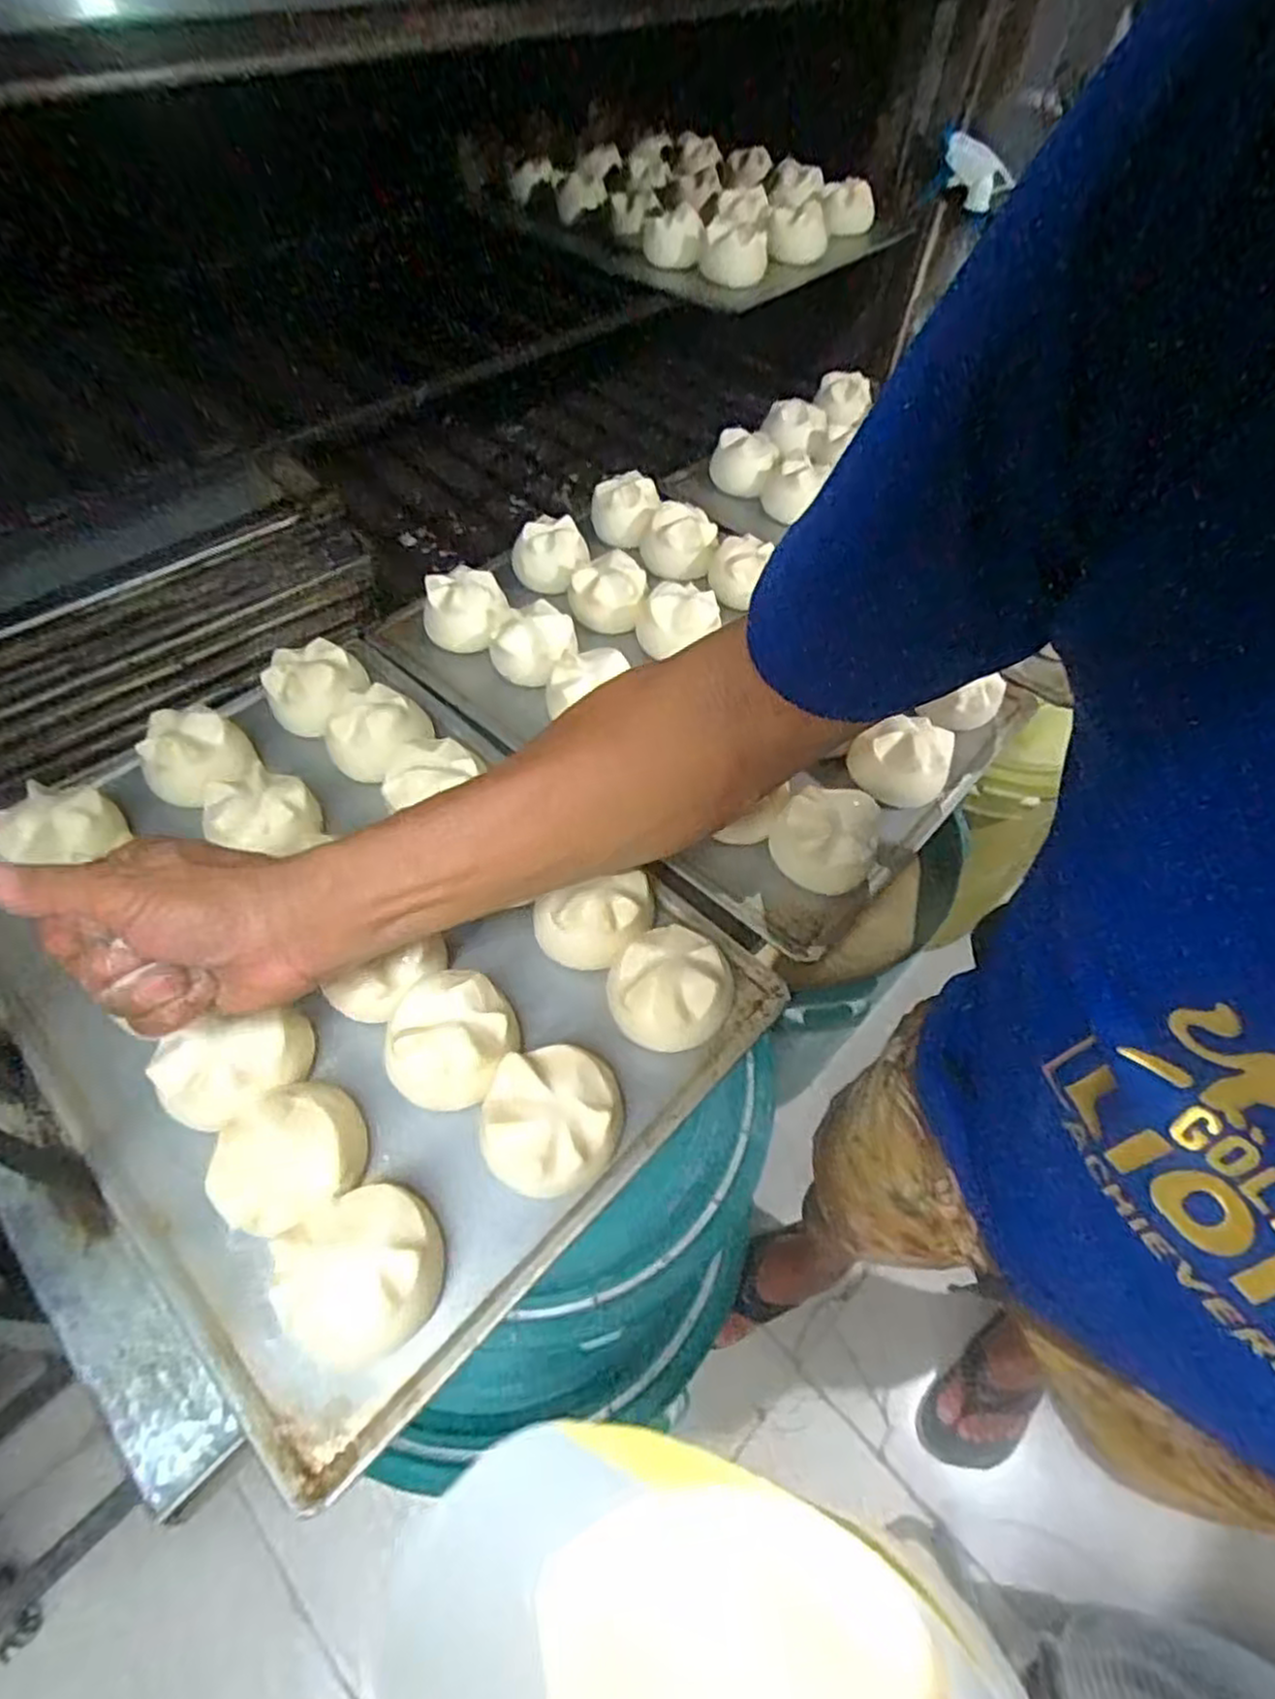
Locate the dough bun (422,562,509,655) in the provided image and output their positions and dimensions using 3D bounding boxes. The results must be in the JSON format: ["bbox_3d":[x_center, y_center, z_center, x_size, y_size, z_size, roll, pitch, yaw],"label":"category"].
[{"bbox_3d":[-0.139,-0.190,0.610,0.064,0.043,0.064,-11,55,-11],"label":"dough bun"}]

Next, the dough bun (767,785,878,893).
[{"bbox_3d":[0.119,-0.007,0.487,0.062,0.051,0.063,14,55,8],"label":"dough bun"}]

